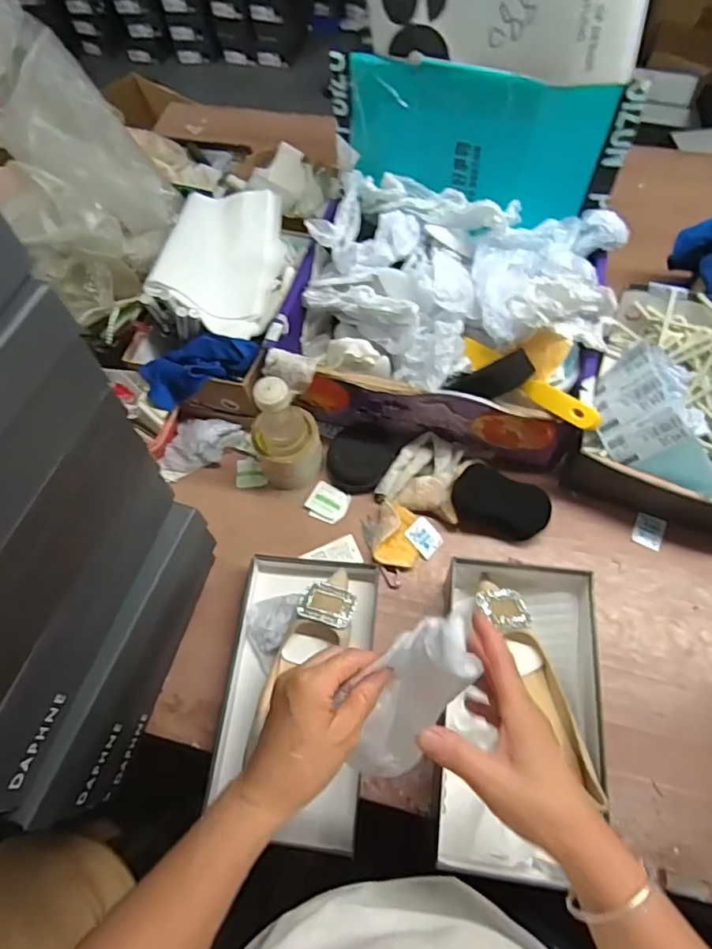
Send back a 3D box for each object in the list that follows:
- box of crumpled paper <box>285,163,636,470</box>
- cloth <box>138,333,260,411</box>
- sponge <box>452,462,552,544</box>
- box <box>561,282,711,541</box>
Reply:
[{"bbox_3d":[0.118,-0.207,0.745,0.393,0.177,0.291,12,65,10],"label":"box of crumpled paper"},{"bbox_3d":[-0.212,-0.148,0.765,0.160,0.049,0.074,-16,63,-4],"label":"cloth"},{"bbox_3d":[0.183,0.041,0.715,0.119,0.062,0.072,23,67,15],"label":"sponge"},{"bbox_3d":[0.447,-0.093,0.733,0.261,0.126,0.325,16,65,12],"label":"box"}]

